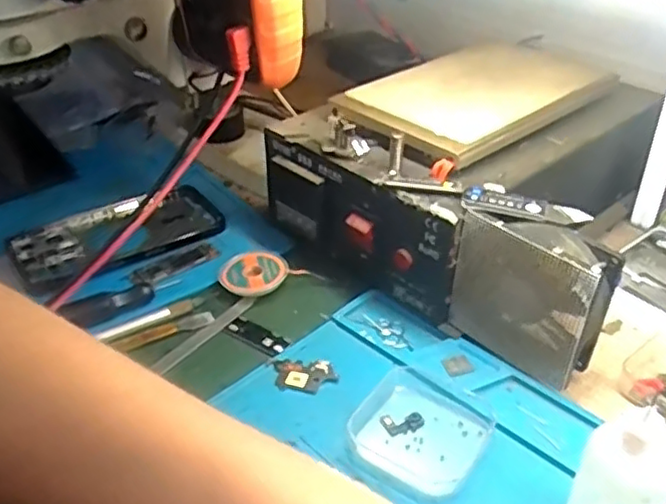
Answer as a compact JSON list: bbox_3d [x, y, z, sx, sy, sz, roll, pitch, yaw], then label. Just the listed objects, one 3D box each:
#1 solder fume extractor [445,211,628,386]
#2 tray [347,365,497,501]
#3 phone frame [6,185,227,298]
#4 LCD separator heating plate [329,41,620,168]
[{"bbox_3d":[0.108,0.024,0.372,0.079,0.085,0.028,29,44,36],"label":"solder fume extractor"},{"bbox_3d":[0.048,0.090,0.349,0.062,0.015,0.067,21,40,29],"label":"tray"},{"bbox_3d":[-0.155,-0.016,0.500,0.152,0.012,0.079,-22,40,-28],"label":"phone frame"},{"bbox_3d":[0.105,-0.109,0.474,0.205,0.022,0.107,-27,42,-33],"label":"LCD separator heating plate"}]

